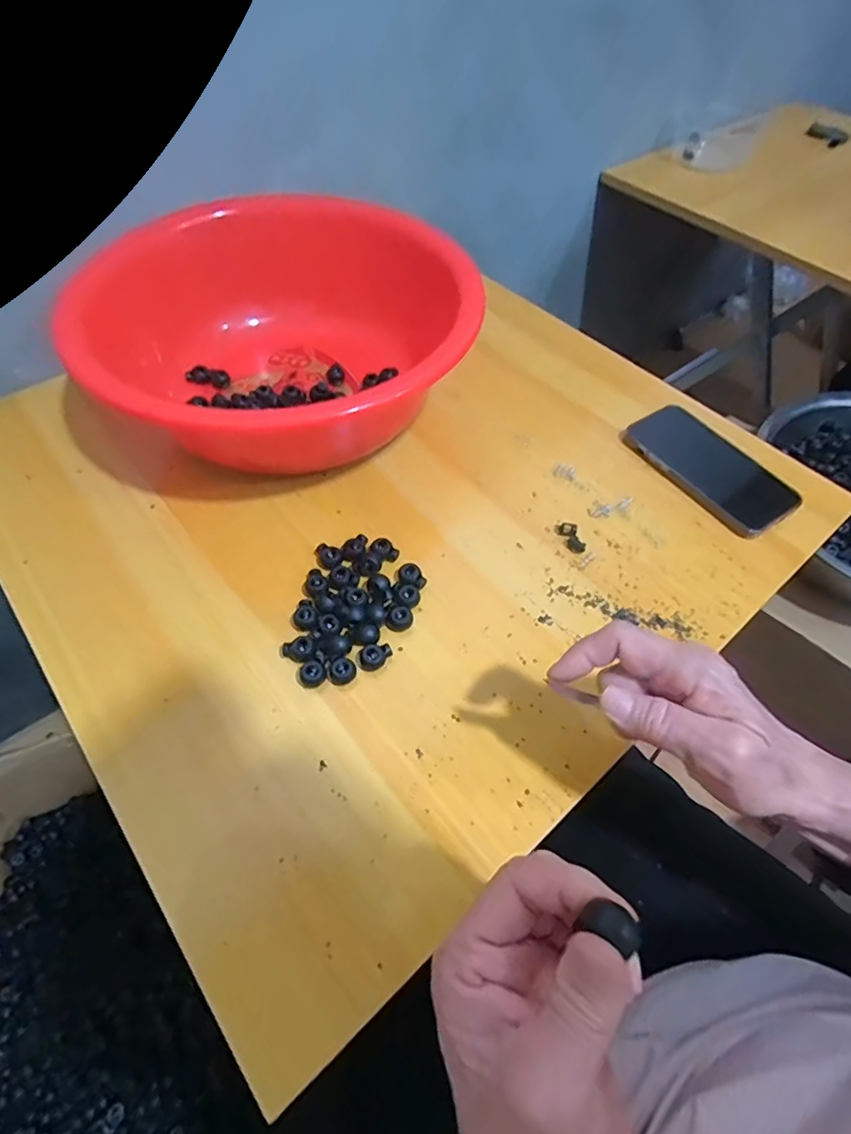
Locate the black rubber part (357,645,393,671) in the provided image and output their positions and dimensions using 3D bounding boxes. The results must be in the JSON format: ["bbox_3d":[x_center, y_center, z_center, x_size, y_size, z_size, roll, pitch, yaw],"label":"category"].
[{"bbox_3d":[-0.035,0.062,0.377,0.016,0.011,0.023,40,64,22],"label":"black rubber part"}]

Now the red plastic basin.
[{"bbox_3d":[-0.146,-0.192,0.482,0.276,0.114,0.281,1,57,-1],"label":"red plastic basin"}]

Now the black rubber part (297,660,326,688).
[{"bbox_3d":[-0.076,0.073,0.368,0.018,0.011,0.016,-4,57,-4],"label":"black rubber part"}]

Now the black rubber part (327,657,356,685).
[{"bbox_3d":[-0.057,0.070,0.370,0.019,0.010,0.015,-10,57,-8],"label":"black rubber part"}]

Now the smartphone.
[{"bbox_3d":[0.255,-0.091,0.491,0.077,0.011,0.148,-29,62,-19],"label":"smartphone"}]

